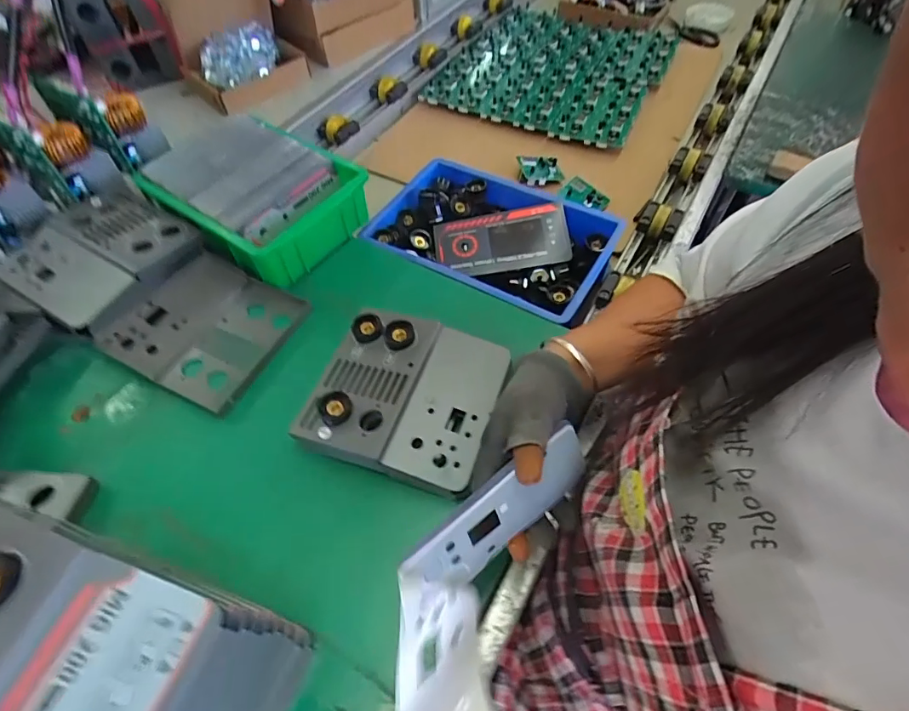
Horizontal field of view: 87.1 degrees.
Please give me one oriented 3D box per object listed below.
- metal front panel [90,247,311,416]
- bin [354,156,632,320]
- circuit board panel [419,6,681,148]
[{"bbox_3d":[-0.267,-0.037,0.517,0.159,0.048,0.150,22,59,16],"label":"metal front panel"},{"bbox_3d":[0.049,-0.150,0.640,0.291,0.065,0.199,24,60,17],"label":"bin"},{"bbox_3d":[0.200,-0.585,0.957,0.383,0.027,0.462,22,59,16],"label":"circuit board panel"}]

